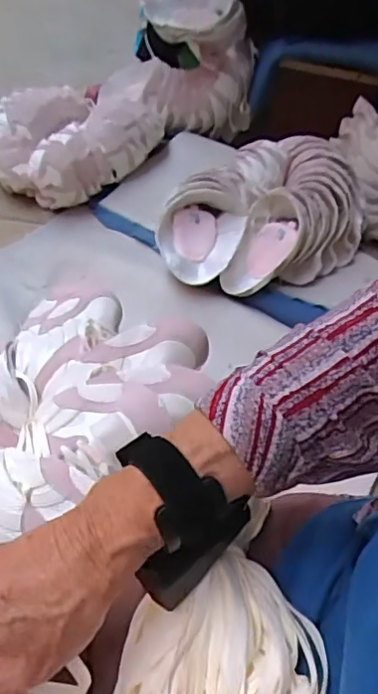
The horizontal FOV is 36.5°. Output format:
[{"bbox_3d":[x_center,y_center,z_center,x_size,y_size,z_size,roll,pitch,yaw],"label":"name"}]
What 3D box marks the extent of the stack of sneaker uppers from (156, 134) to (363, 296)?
[{"bbox_3d":[0.151,-0.258,1.122,0.440,0.148,0.262,-17,53,-28],"label":"stack of sneaker uppers"}]

